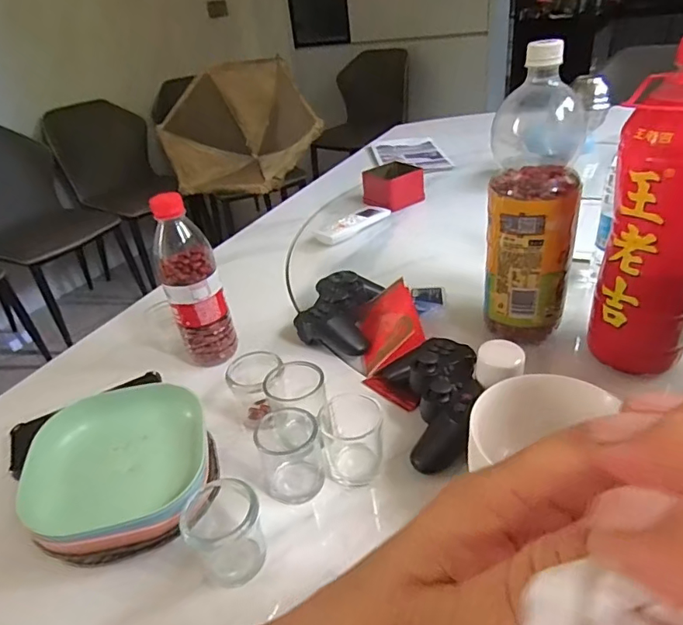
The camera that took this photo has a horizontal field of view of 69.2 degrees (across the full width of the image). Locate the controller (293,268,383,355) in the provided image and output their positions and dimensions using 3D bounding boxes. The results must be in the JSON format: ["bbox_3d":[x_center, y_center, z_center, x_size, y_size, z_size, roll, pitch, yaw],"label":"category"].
[{"bbox_3d":[-0.001,0.001,0.623,0.086,0.055,0.130,2,34,15],"label":"controller"}]

